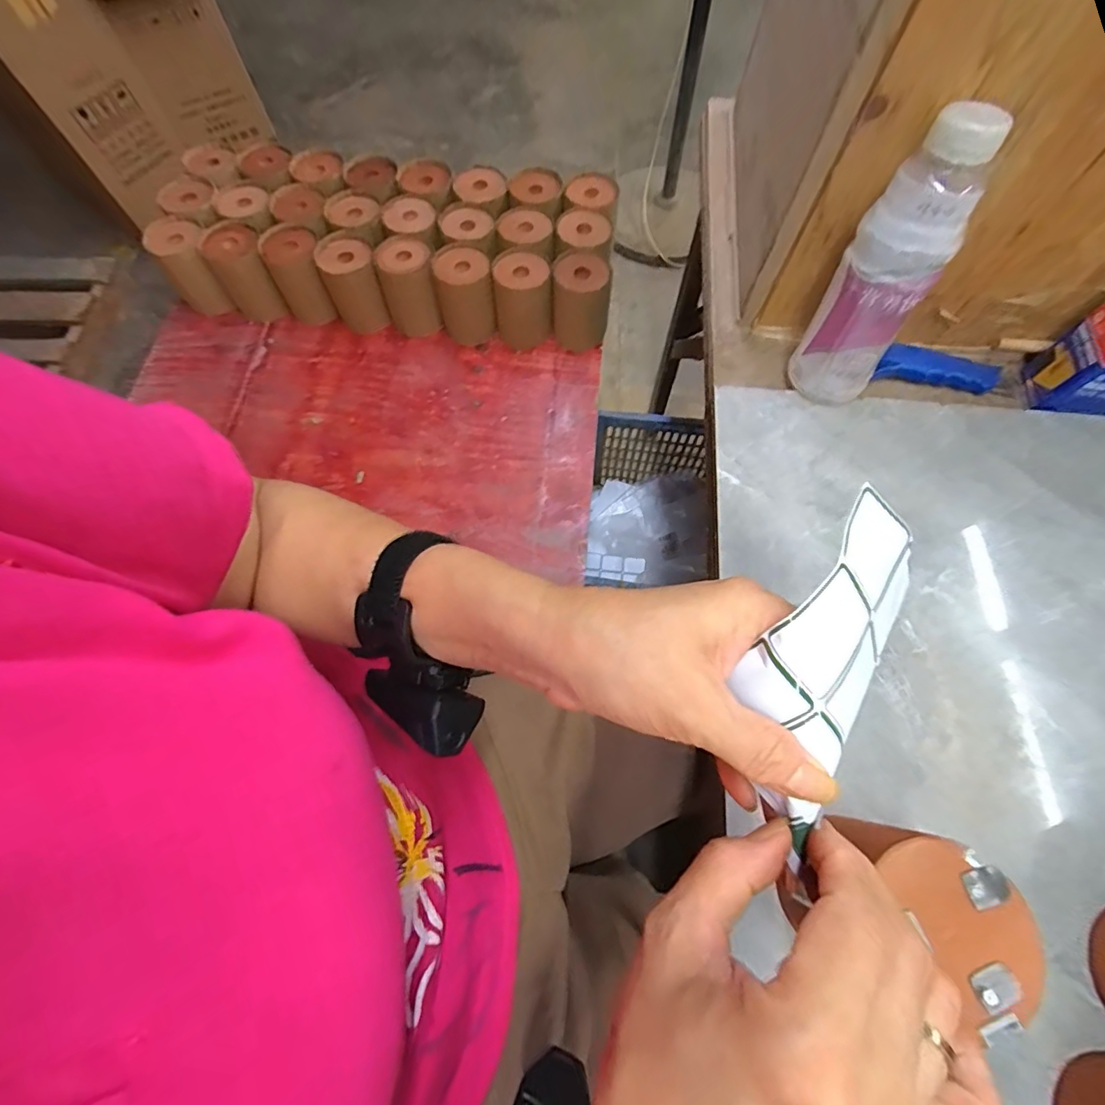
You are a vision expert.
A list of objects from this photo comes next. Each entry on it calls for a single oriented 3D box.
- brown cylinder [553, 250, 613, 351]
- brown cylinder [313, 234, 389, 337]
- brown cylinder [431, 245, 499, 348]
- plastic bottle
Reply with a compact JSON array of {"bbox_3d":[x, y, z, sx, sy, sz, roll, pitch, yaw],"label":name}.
[{"bbox_3d":[0.043,-0.382,0.788,0.083,0.104,0.082,-1,68,1],"label":"brown cylinder"},{"bbox_3d":[-0.303,-0.407,0.790,0.076,0.111,0.079,-27,70,-9],"label":"brown cylinder"},{"bbox_3d":[-0.133,-0.391,0.785,0.079,0.112,0.082,-19,69,-6],"label":"brown cylinder"},{"bbox_3d":[0.244,-0.197,0.383,0.067,0.192,0.062,30,72,12],"label":"plastic bottle"}]

